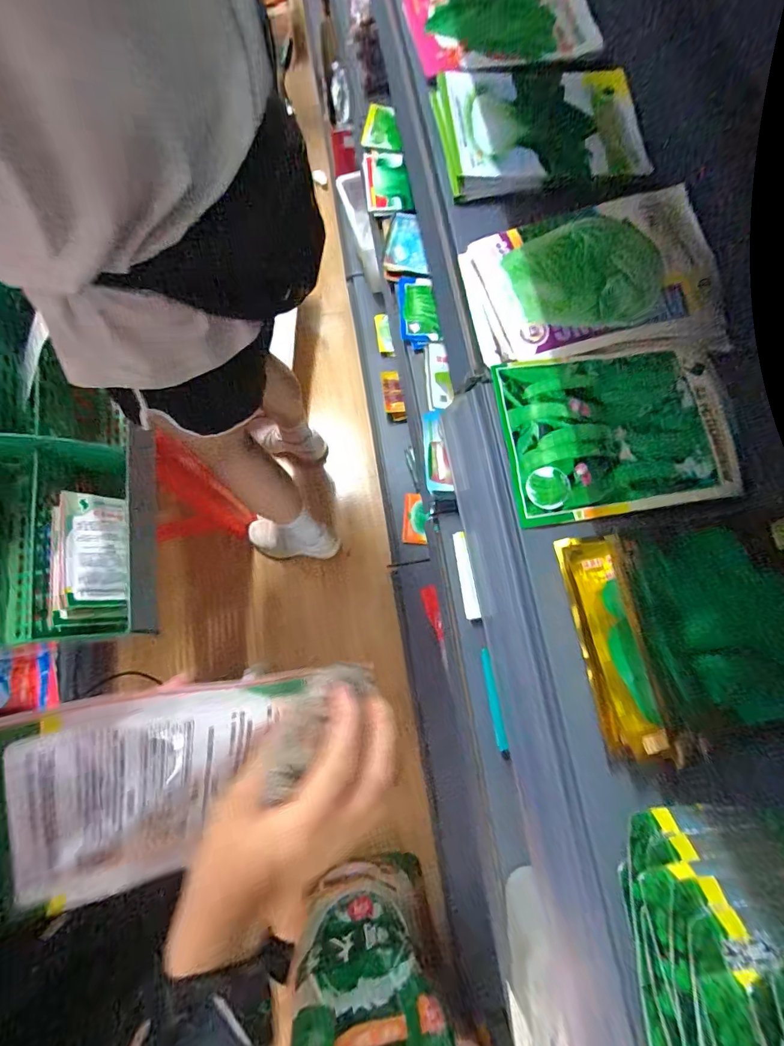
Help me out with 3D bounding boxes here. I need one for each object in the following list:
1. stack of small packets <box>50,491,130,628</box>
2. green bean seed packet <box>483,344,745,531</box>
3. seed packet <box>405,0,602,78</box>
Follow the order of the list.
[{"bbox_3d":[-0.481,0.058,0.708,0.050,0.099,0.201,-24,70,39],"label":"stack of small packets"},{"bbox_3d":[0.170,-0.070,0.337,0.171,0.015,0.124,-8,75,-2],"label":"green bean seed packet"},{"bbox_3d":[0.114,-0.535,0.472,0.195,0.016,0.137,-15,75,-4],"label":"seed packet"}]

